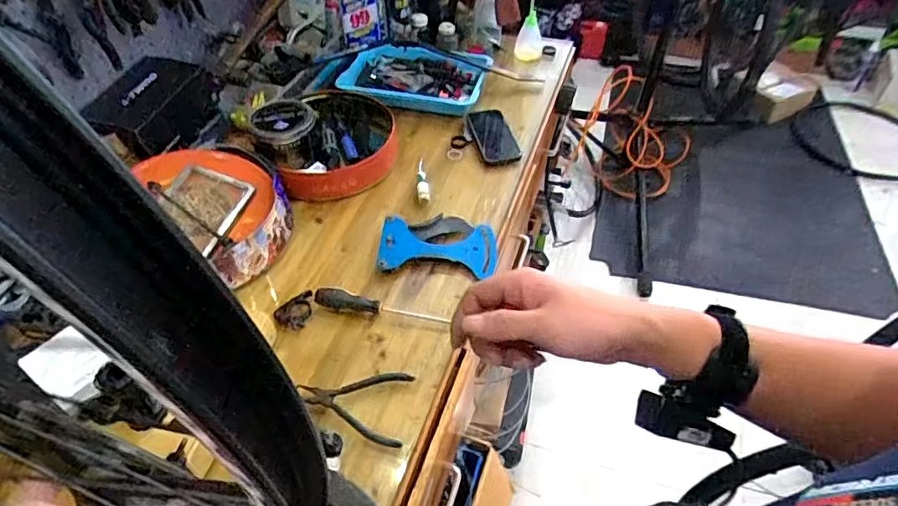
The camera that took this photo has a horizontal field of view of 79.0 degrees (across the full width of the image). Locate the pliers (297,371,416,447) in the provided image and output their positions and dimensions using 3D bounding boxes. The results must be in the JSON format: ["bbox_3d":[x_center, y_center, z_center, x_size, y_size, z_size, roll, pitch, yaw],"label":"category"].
[{"bbox_3d":[-0.127,0.198,0.722,0.144,0.022,0.096,3,46,5],"label":"pliers"}]

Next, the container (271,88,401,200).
[{"bbox_3d":[-0.222,-0.224,1.076,0.240,0.065,0.280,-11,47,-8],"label":"container"}]

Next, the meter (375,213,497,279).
[{"bbox_3d":[-0.016,-0.019,0.903,0.187,0.023,0.133,5,47,7],"label":"meter"}]

